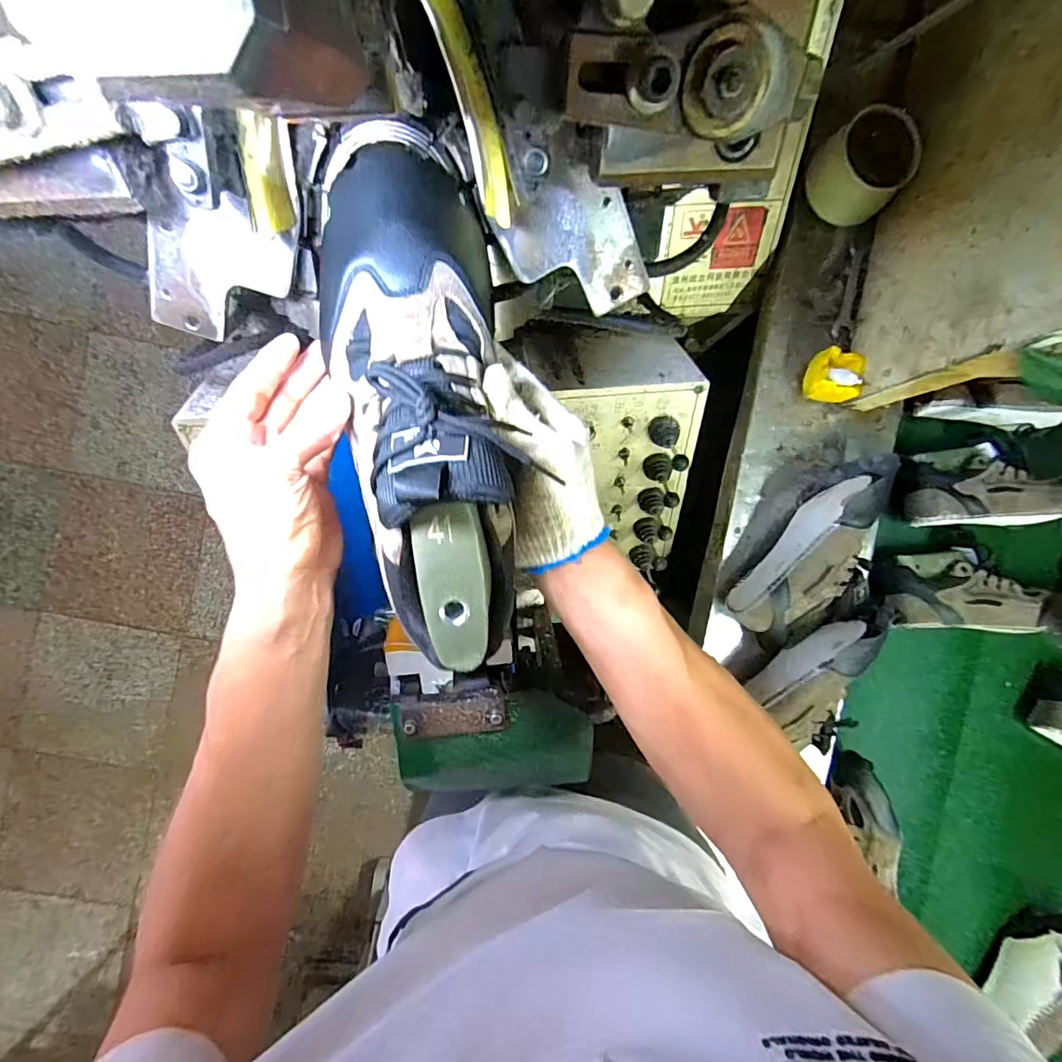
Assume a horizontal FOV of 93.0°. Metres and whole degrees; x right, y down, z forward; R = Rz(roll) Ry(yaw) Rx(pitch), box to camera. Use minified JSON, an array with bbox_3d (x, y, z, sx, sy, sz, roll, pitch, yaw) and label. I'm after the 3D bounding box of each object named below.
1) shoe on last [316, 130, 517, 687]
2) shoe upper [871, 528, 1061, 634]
[{"bbox_3d":[-0.062,-0.075,0.285,0.098,0.098,0.294,-9,81,-3],"label":"shoe on last"},{"bbox_3d":[0.683,0.084,0.775,0.269,0.091,0.135,0,90,-4],"label":"shoe upper"}]

